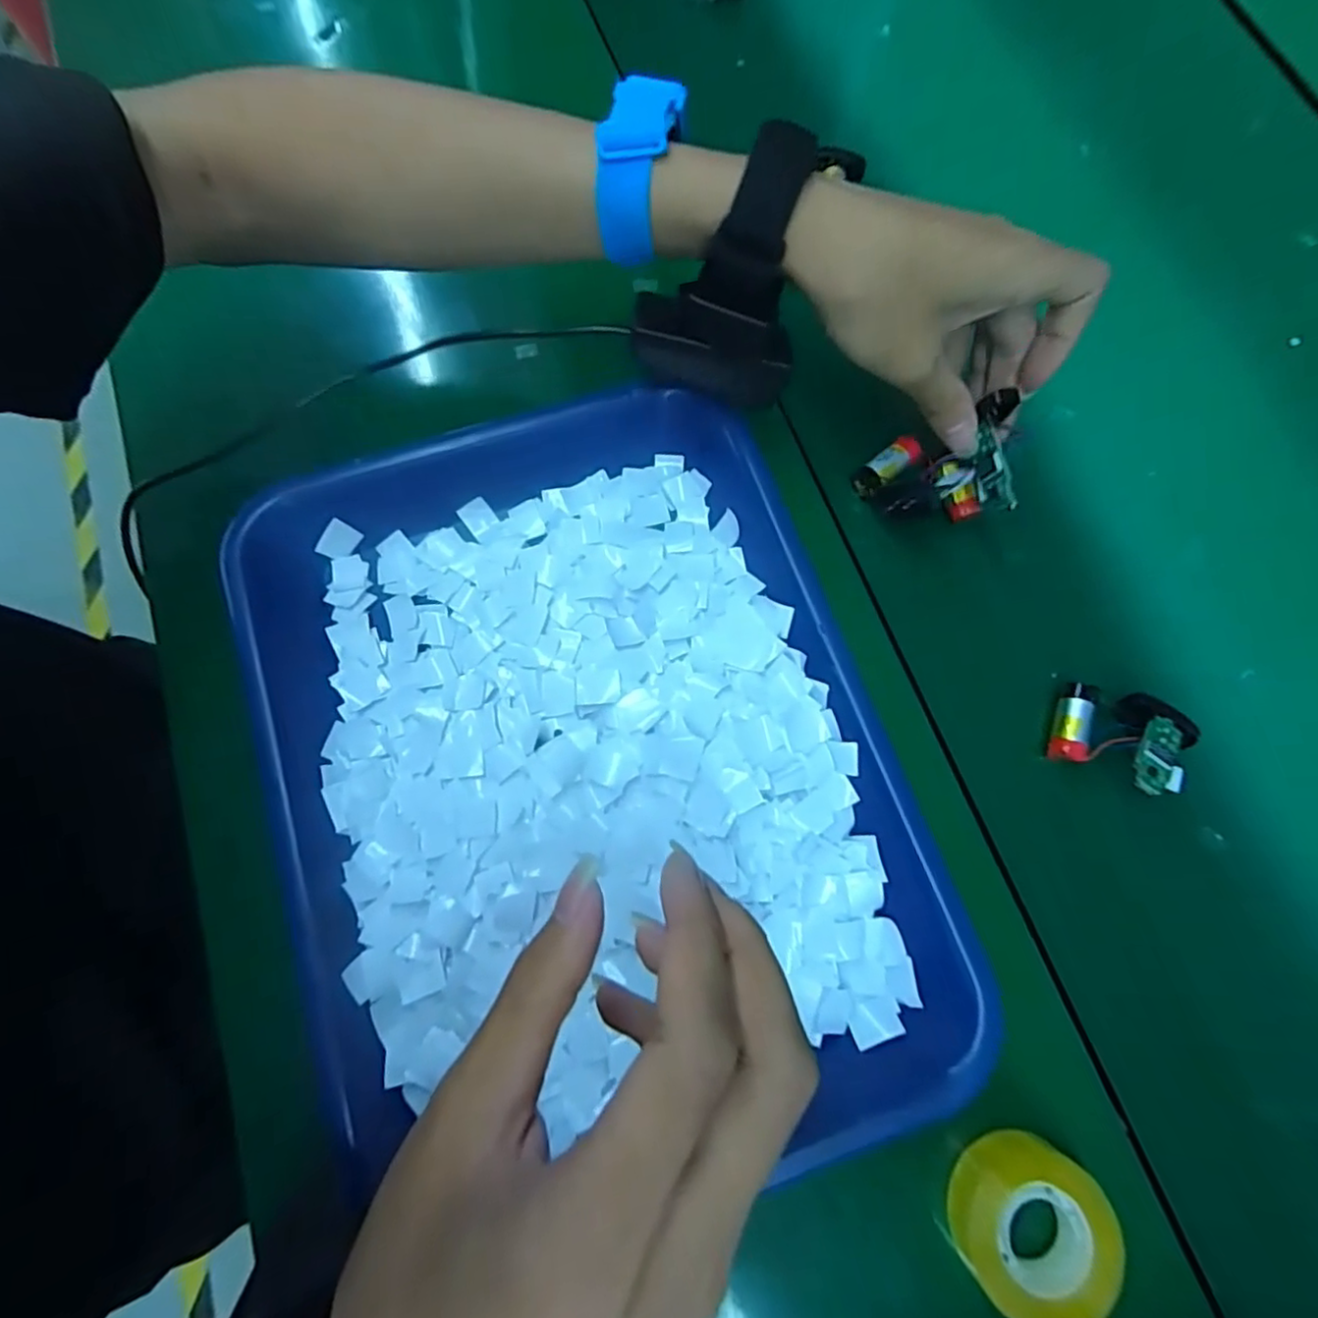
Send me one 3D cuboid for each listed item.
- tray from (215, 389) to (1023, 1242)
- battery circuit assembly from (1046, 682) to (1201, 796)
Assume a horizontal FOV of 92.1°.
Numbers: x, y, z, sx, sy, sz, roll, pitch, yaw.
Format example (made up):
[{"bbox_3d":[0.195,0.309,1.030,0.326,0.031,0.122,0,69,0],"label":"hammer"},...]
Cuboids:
[{"bbox_3d":[-0.034,0.049,0.276,0.256,0.035,0.320,-20,74,-7],"label":"tray"},{"bbox_3d":[0.213,0.036,0.292,0.055,0.026,0.048,34,78,10],"label":"battery circuit assembly"}]

